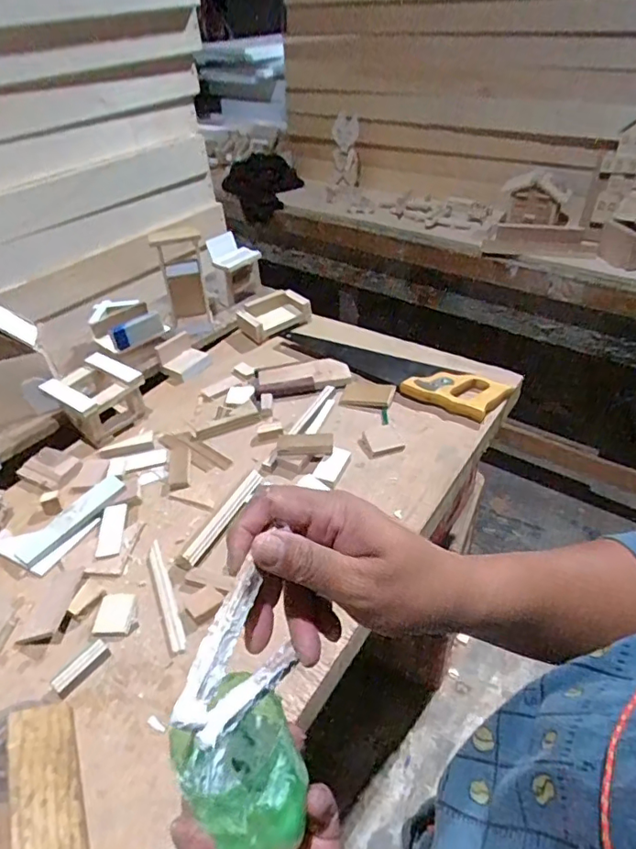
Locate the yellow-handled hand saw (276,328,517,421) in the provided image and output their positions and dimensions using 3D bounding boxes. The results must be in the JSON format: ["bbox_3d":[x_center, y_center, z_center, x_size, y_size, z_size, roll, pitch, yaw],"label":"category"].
[{"bbox_3d":[0.116,-0.110,0.949,0.435,0.023,0.111,25,49,31],"label":"yellow-handled hand saw"}]

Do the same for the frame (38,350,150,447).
[{"bbox_3d":[-0.347,-0.042,0.837,0.129,0.081,0.110,24,48,30],"label":"frame"}]

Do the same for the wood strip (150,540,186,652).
[{"bbox_3d":[-0.175,0.193,0.613,0.015,0.004,0.153,-19,42,-15],"label":"wood strip"}]

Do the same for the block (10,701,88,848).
[{"bbox_3d":[-0.226,0.312,0.447,0.045,0.028,0.165,-20,42,-17],"label":"block"}]

